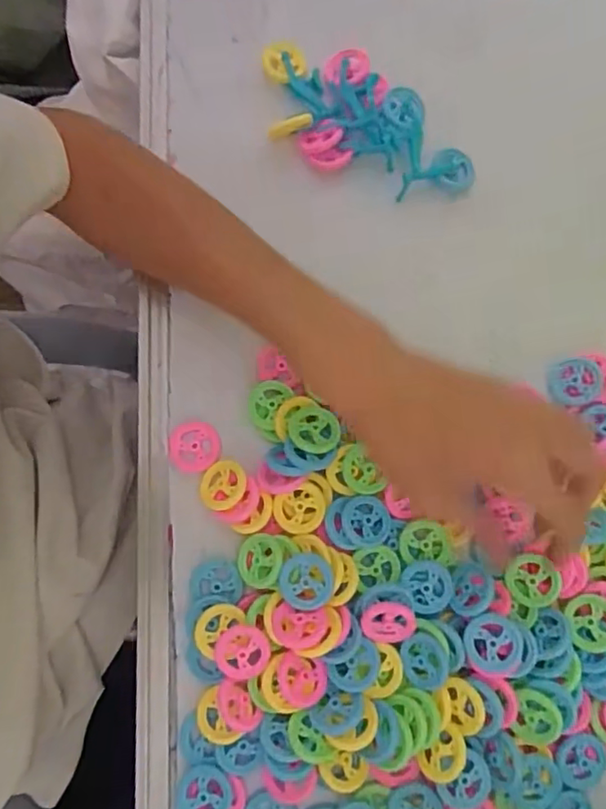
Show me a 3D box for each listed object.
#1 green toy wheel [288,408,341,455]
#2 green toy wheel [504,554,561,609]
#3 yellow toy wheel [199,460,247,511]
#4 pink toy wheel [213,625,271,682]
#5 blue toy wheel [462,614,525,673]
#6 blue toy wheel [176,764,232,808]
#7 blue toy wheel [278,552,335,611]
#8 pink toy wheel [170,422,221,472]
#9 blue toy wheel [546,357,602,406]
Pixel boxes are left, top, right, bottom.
[{"bbox_3d":[0.006,0.015,0.336,0.027,0.008,0.029,0,79,-1],"label":"green toy wheel"},{"bbox_3d":[0.130,0.100,0.333,0.029,0.004,0.030,-9,88,17],"label":"green toy wheel"},{"bbox_3d":[-0.046,0.047,0.343,0.027,0.010,0.028,0,79,-1],"label":"yellow toy wheel"},{"bbox_3d":[-0.033,0.135,0.317,0.030,0.004,0.029,0,79,-1],"label":"pink toy wheel"},{"bbox_3d":[0.103,0.129,0.316,0.030,0.007,0.030,-2,78,11],"label":"blue toy wheel"},{"bbox_3d":[-0.053,0.209,0.315,0.028,0.007,0.028,0,79,-1],"label":"blue toy wheel"},{"bbox_3d":[0.002,0.097,0.323,0.029,0.010,0.029,-3,79,-1],"label":"blue toy wheel"},{"bbox_3d":[-0.065,0.026,0.351,0.030,0.007,0.029,0,79,-1],"label":"pink toy wheel"},{"bbox_3d":[0.165,-0.014,0.358,0.028,0.009,0.030,0,79,-1],"label":"blue toy wheel"}]

